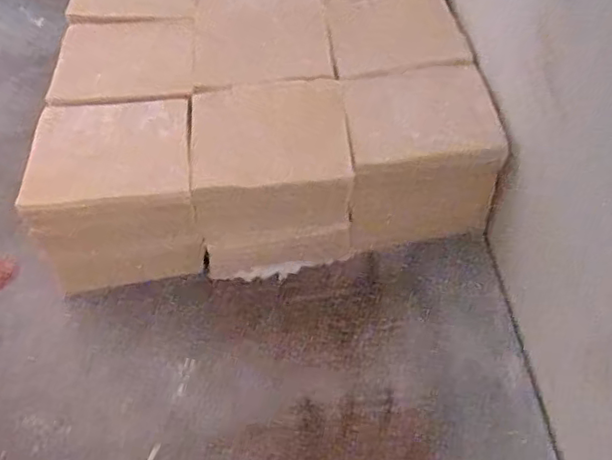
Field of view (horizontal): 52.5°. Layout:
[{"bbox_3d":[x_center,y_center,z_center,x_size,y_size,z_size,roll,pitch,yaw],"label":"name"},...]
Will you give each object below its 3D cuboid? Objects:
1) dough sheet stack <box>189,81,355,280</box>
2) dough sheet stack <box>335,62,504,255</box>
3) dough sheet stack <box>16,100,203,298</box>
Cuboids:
[{"bbox_3d":[-0.019,-0.028,0.347,0.082,0.071,0.084,-3,54,-5],"label":"dough sheet stack"},{"bbox_3d":[0.061,-0.041,0.353,0.080,0.071,0.080,-1,54,-3],"label":"dough sheet stack"},{"bbox_3d":[-0.104,-0.020,0.341,0.085,0.070,0.082,-6,54,-7],"label":"dough sheet stack"}]

